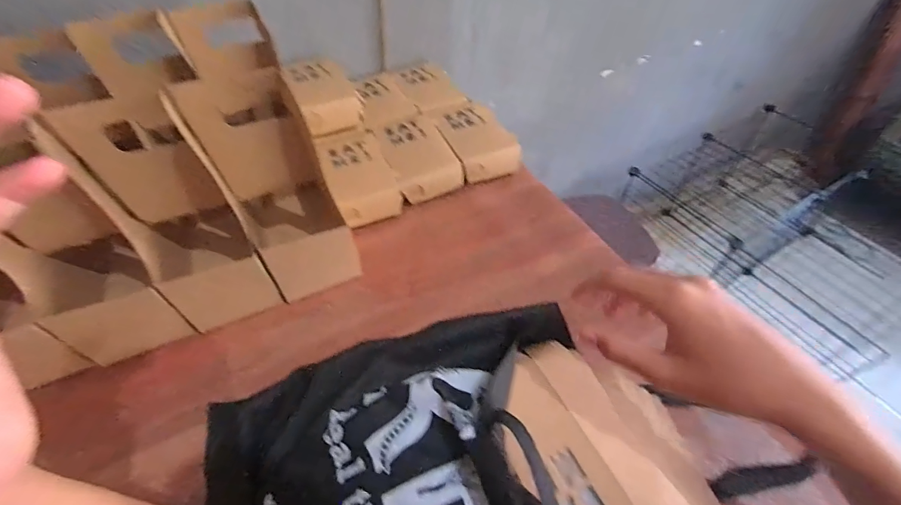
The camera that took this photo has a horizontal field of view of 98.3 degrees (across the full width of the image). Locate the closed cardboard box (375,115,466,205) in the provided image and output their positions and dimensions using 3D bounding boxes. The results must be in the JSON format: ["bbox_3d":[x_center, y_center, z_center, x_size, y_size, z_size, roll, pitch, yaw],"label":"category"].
[{"bbox_3d":[-0.051,-0.139,0.584,0.091,0.052,0.141,-21,52,-16],"label":"closed cardboard box"}]

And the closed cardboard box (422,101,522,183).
[{"bbox_3d":[0.034,-0.170,0.603,0.097,0.050,0.155,-21,52,-16],"label":"closed cardboard box"}]

